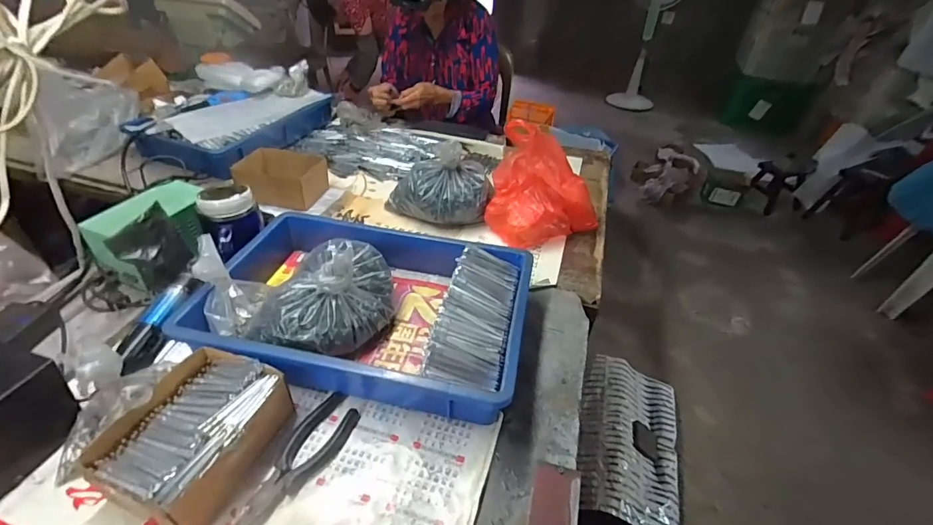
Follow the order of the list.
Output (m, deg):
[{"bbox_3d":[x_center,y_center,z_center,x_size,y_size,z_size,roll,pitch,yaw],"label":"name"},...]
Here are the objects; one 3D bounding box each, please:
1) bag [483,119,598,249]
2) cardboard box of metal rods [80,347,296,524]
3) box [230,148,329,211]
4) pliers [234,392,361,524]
[{"bbox_3d":[0.147,-0.138,0.810,0.209,0.162,0.175,15,40,13],"label":"bag"},{"bbox_3d":[-0.292,0.185,0.468,0.139,0.069,0.167,12,39,9],"label":"cardboard box of metal rods"},{"bbox_3d":[-0.380,-0.180,0.886,0.161,0.079,0.120,6,38,2],"label":"box"},{"bbox_3d":[-0.187,0.215,0.479,0.060,0.012,0.166,21,41,19],"label":"pliers"}]

